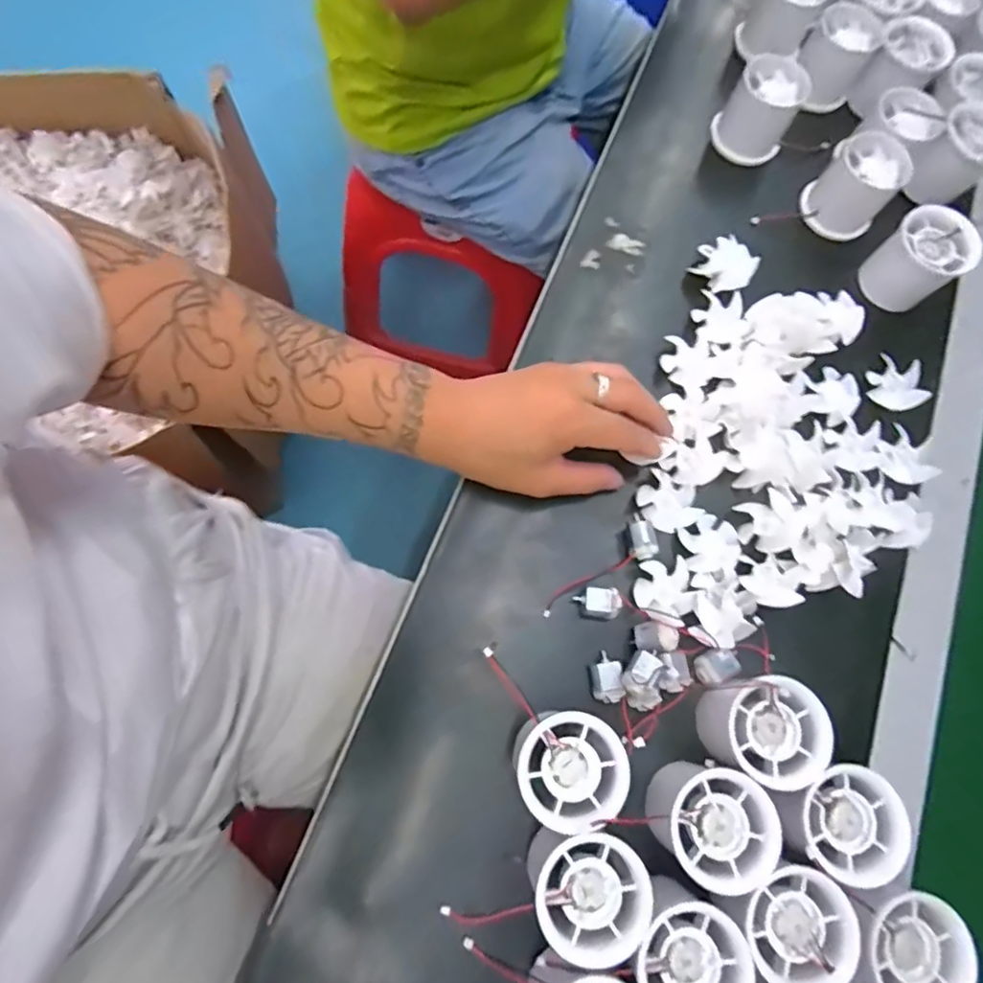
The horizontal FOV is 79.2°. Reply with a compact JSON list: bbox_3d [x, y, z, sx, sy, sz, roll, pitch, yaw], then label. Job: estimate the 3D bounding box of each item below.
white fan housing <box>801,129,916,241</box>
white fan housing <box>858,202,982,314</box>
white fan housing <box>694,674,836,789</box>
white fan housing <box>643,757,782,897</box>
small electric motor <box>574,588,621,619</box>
[{"bbox_3d":[0.281,-0.237,0.459,0.054,0.049,0.055,2,75,-6],"label":"white fan housing"},{"bbox_3d":[0.320,-0.173,0.444,0.056,0.048,0.054,2,75,-6],"label":"white fan housing"},{"bbox_3d":[0.155,0.135,0.340,0.058,0.041,0.054,2,75,-6],"label":"white fan housing"},{"bbox_3d":[0.119,0.180,0.329,0.056,0.052,0.056,2,75,-6],"label":"white fan housing"},{"bbox_3d":[0.067,0.070,0.373,0.027,0.014,0.018,4,74,-6],"label":"small electric motor"}]

